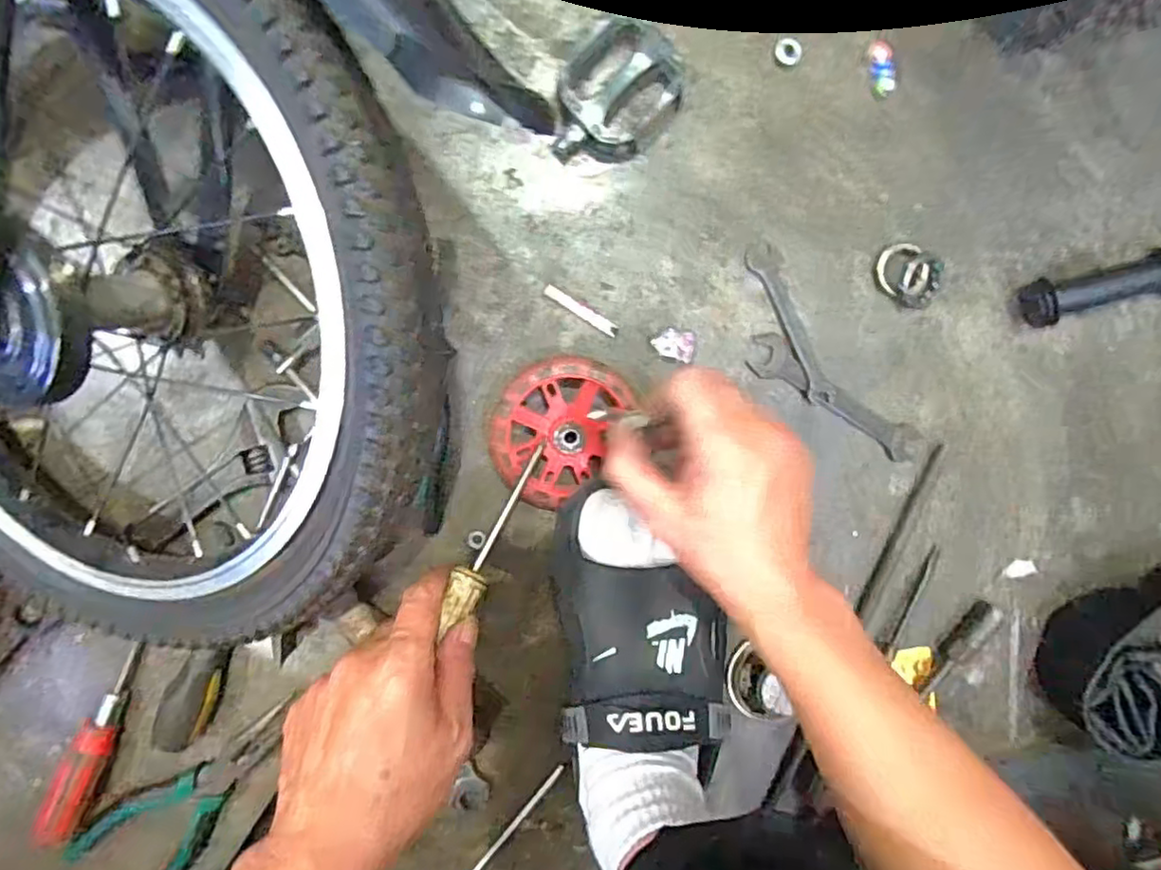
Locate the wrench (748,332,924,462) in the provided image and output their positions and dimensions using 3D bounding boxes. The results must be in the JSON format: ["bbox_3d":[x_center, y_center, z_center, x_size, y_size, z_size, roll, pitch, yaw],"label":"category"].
[{"bbox_3d":[0.181,-0.026,0.453,0.141,0.011,0.029,30,96,-8],"label":"wrench"}]

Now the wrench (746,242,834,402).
[{"bbox_3d":[0.147,-0.077,0.441,0.022,0.009,0.118,-27,100,1],"label":"wrench"}]

